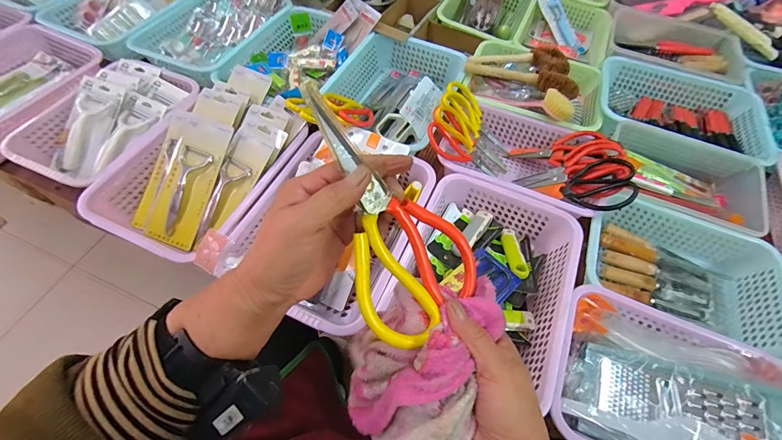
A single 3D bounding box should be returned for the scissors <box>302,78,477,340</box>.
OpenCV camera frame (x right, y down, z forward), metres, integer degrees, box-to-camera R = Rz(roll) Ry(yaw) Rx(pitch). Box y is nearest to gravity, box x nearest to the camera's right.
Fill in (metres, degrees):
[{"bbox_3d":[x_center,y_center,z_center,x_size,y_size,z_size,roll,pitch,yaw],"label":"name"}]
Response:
[{"bbox_3d":[-0.006,-0.008,0.268,0.102,0.011,0.203,-31,99,-20],"label":"scissors"}]

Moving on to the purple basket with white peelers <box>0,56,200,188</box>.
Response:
[{"bbox_3d":[-0.541,-0.192,0.690,0.220,0.078,0.316,24,61,11],"label":"purple basket with white peelers"}]

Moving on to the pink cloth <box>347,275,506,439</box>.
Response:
[{"bbox_3d":[0.019,0.122,0.279,0.109,0.079,0.161,21,60,10],"label":"pink cloth"}]

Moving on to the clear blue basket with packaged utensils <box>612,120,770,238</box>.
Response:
[{"bbox_3d":[0.556,-0.071,0.681,0.272,0.069,0.167,22,60,10],"label":"clear blue basket with packaged utensils"}]

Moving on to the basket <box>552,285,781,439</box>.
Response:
[{"bbox_3d":[0.380,0.228,0.461,0.303,0.104,0.223,22,60,10],"label":"basket"}]

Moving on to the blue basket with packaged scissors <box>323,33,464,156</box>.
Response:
[{"bbox_3d":[0.016,-0.301,0.804,0.239,0.086,0.282,28,62,14],"label":"blue basket with packaged scissors"}]

